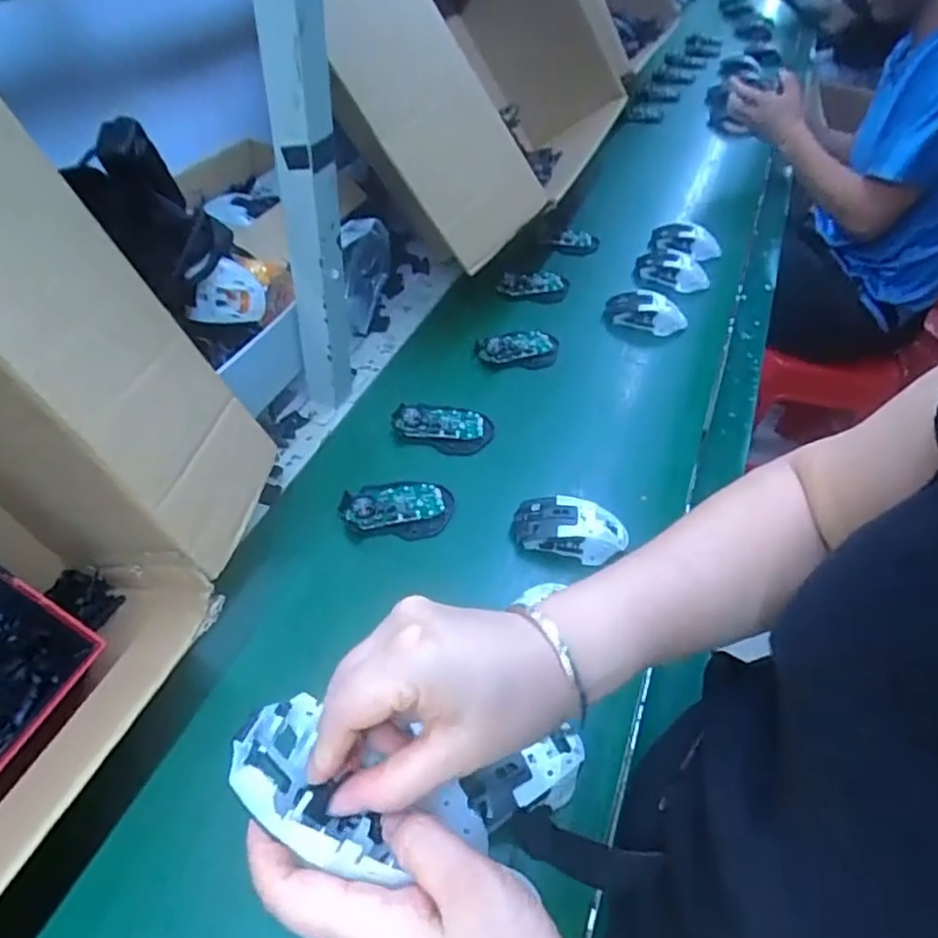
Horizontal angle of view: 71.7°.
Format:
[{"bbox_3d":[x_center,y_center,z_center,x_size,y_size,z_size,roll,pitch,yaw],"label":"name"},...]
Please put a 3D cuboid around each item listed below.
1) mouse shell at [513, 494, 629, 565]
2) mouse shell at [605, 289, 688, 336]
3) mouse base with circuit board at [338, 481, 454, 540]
[{"bbox_3d":[0.104,0.059,0.656,0.111,0.033,0.054,11,48,4],"label":"mouse shell"},{"bbox_3d":[0.259,-0.231,0.943,0.118,0.033,0.068,20,49,12],"label":"mouse shell"},{"bbox_3d":[-0.075,0.037,0.675,0.113,0.018,0.073,3,48,-4],"label":"mouse base with circuit board"}]

